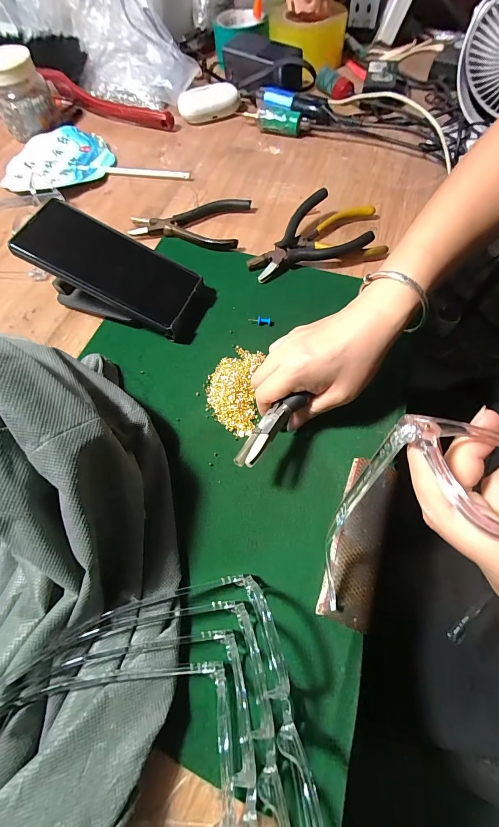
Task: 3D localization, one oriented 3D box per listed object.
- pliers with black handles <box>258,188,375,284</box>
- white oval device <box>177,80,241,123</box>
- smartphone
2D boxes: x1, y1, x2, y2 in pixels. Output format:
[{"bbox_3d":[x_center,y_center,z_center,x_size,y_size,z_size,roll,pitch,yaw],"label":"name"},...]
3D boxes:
[{"bbox_3d":[0.061,-0.202,0.371,0.126,0.032,0.085,-16,65,-4],"label":"pliers with black handles"},{"bbox_3d":[-0.062,-0.477,0.503,0.091,0.032,0.038,-16,65,-4],"label":"white oval device"},{"bbox_3d":[-0.134,-0.145,0.317,0.159,0.012,0.075,26,68,-8],"label":"smartphone"}]

